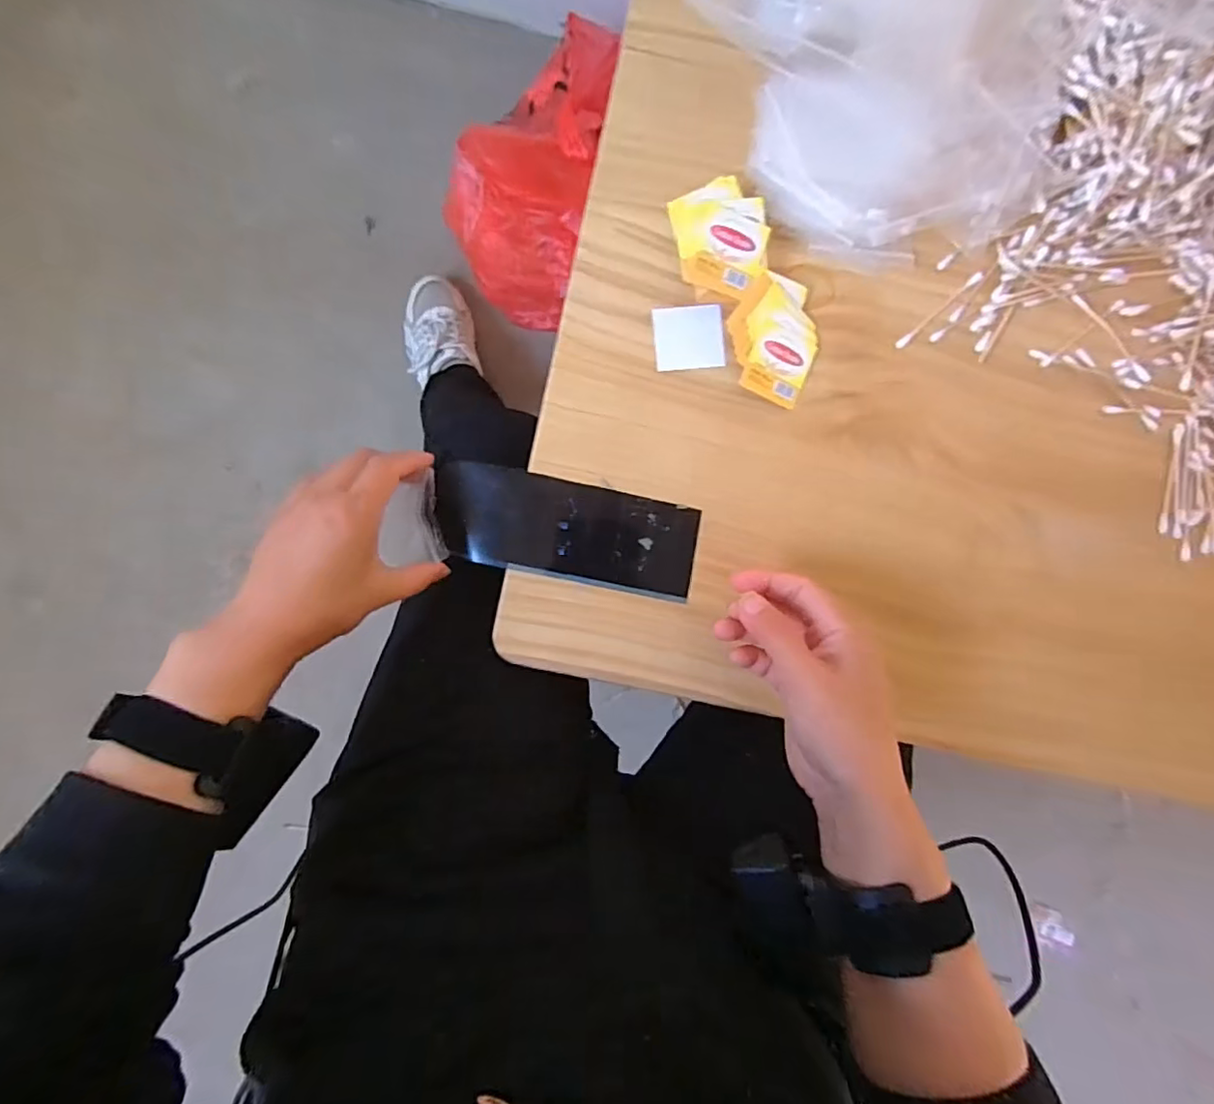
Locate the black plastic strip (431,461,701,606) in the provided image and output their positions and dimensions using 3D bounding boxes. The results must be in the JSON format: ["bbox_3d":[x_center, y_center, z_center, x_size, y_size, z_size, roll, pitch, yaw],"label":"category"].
[{"bbox_3d":[-0.029,-0.014,0.382,0.171,0.023,0.061,13,91,3],"label":"black plastic strip"}]

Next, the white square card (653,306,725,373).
[{"bbox_3d":[0.052,-0.134,0.375,0.043,0.004,0.039,-5,91,-2],"label":"white square card"}]

